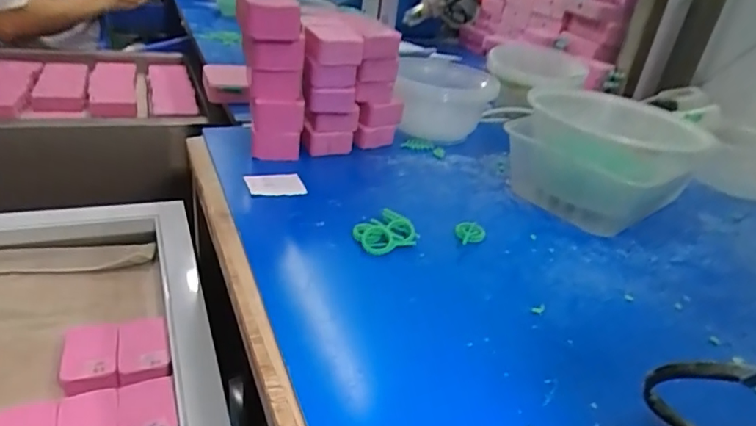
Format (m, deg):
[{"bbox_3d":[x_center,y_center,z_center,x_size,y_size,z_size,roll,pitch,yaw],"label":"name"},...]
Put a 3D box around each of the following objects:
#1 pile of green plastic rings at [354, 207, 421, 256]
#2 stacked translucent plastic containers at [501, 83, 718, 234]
[{"bbox_3d":[0.005,0.015,0.420,0.046,0.015,0.039,-7,32,-24],"label":"pile of green plastic rings"},{"bbox_3d":[0.210,-0.051,0.515,0.134,0.091,0.147,-12,34,-31],"label":"stacked translucent plastic containers"}]

